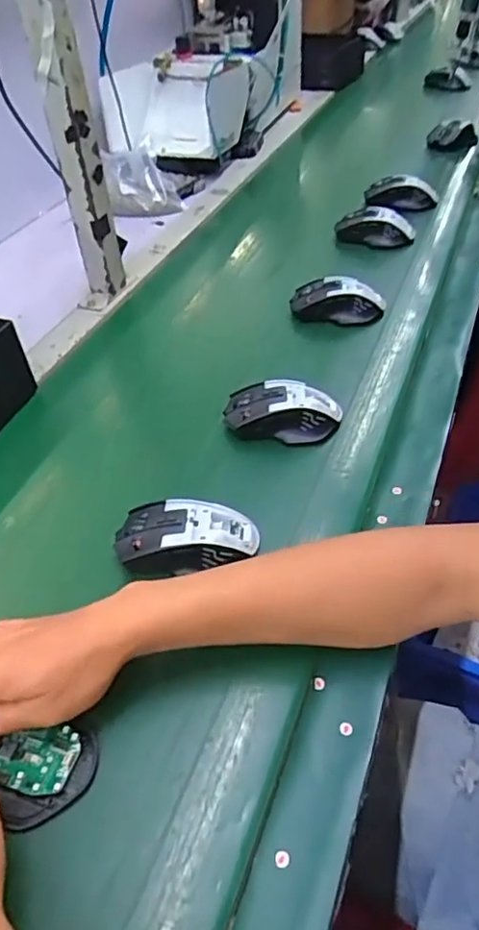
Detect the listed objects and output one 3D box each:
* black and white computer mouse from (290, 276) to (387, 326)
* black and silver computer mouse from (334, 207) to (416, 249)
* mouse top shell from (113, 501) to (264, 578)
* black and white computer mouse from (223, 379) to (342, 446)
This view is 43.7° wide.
[{"bbox_3d":[0.123,-0.206,0.748,0.113,0.041,0.059,6,45,9],"label":"black and white computer mouse"},{"bbox_3d":[0.201,-0.349,0.887,0.116,0.045,0.063,10,45,14],"label":"black and silver computer mouse"},{"bbox_3d":[-0.044,0.056,0.494,0.114,0.029,0.062,-5,45,-2],"label":"mouse top shell"},{"bbox_3d":[0.044,-0.052,0.602,0.113,0.043,0.059,-2,45,2],"label":"black and white computer mouse"}]

